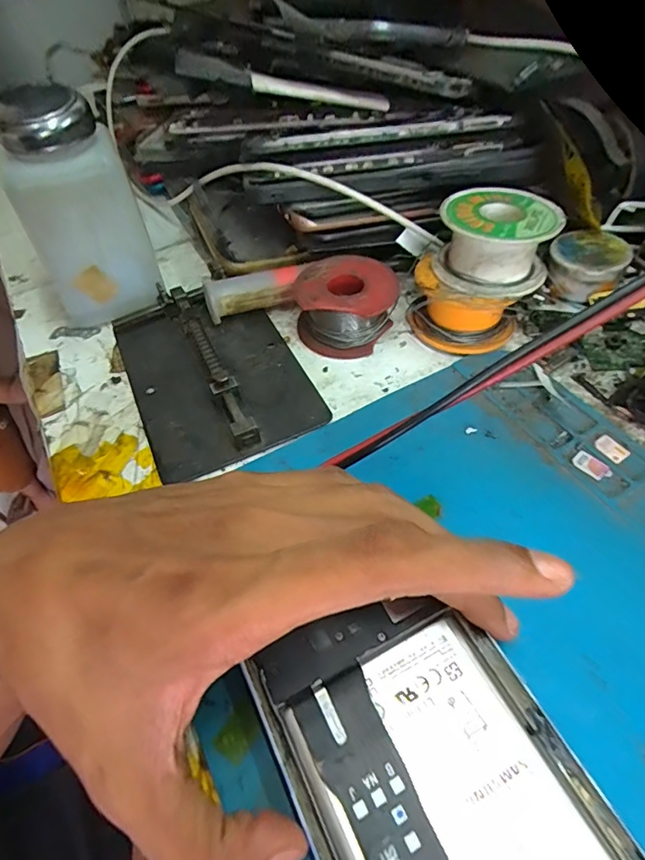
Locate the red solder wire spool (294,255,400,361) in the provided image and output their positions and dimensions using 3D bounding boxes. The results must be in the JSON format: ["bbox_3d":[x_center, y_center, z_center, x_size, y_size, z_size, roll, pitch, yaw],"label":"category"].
[{"bbox_3d":[0.012,-0.065,0.250,0.049,0.028,0.047,-1,51,2],"label":"red solder wire spool"}]

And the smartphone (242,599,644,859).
[{"bbox_3d":[0.040,0.107,0.120,0.070,0.005,0.139,-25,54,-16],"label":"smartphone"}]

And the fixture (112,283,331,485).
[{"bbox_3d":[-0.054,-0.032,0.237,0.078,0.016,0.113,-22,54,-14],"label":"fixture"}]

